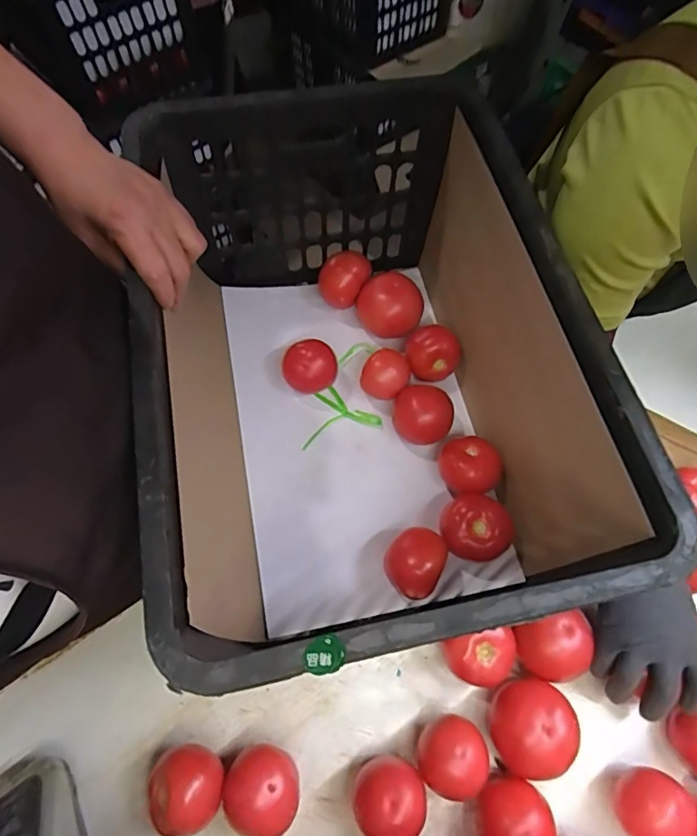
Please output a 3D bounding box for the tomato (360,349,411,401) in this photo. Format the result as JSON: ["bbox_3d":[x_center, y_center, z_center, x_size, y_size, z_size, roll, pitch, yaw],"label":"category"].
[{"bbox_3d":[0.045,-0.049,0.607,0.054,0.056,0.046,17,63,11],"label":"tomato"}]

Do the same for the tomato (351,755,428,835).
[{"bbox_3d":[0.036,0.335,0.440,0.062,0.053,0.060,-1,61,1],"label":"tomato"}]

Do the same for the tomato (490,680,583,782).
[{"bbox_3d":[0.169,0.286,0.460,0.071,0.057,0.076,18,63,11],"label":"tomato"}]

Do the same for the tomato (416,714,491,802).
[{"bbox_3d":[0.093,0.306,0.455,0.061,0.052,0.061,-1,61,1],"label":"tomato"}]

